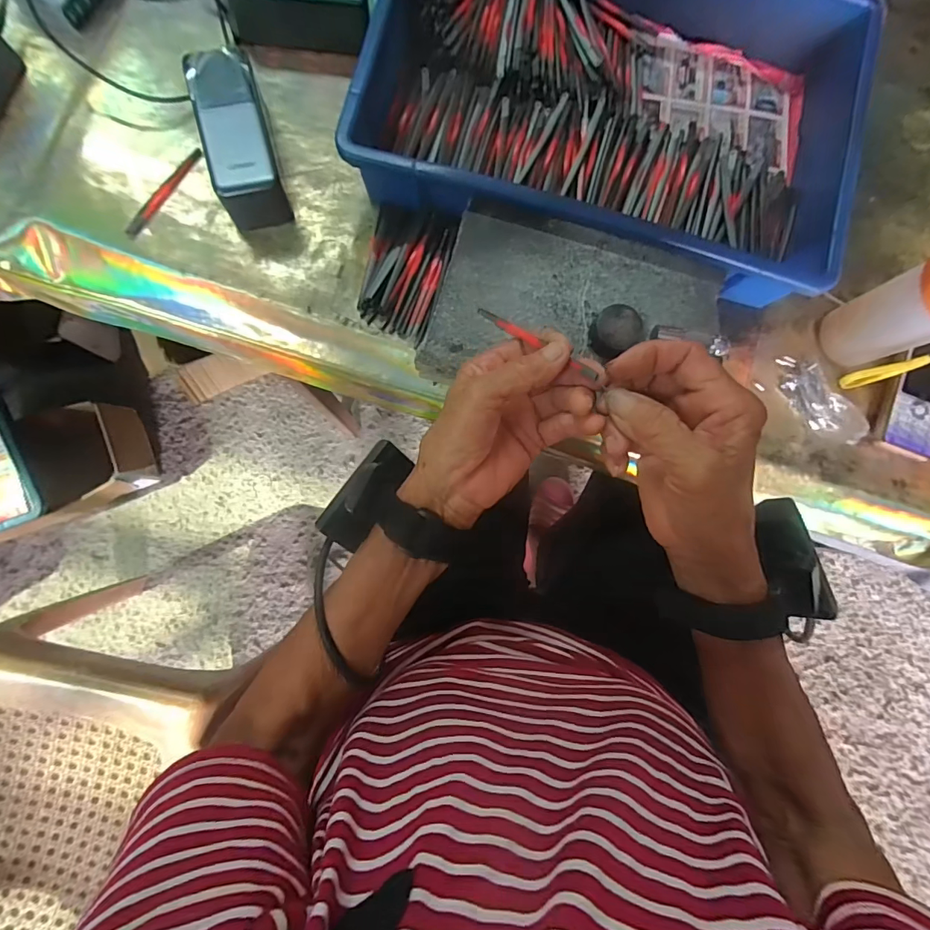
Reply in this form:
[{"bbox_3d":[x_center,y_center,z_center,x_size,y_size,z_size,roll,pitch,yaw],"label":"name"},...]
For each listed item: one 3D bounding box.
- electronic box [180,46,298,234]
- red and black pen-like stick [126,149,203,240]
[{"bbox_3d":[-0.194,-0.278,0.397,0.055,0.057,0.131,-14,85,-5],"label":"electronic box"},{"bbox_3d":[-0.272,-0.246,0.411,0.013,0.005,0.099,37,83,1],"label":"red and black pen-like stick"}]

